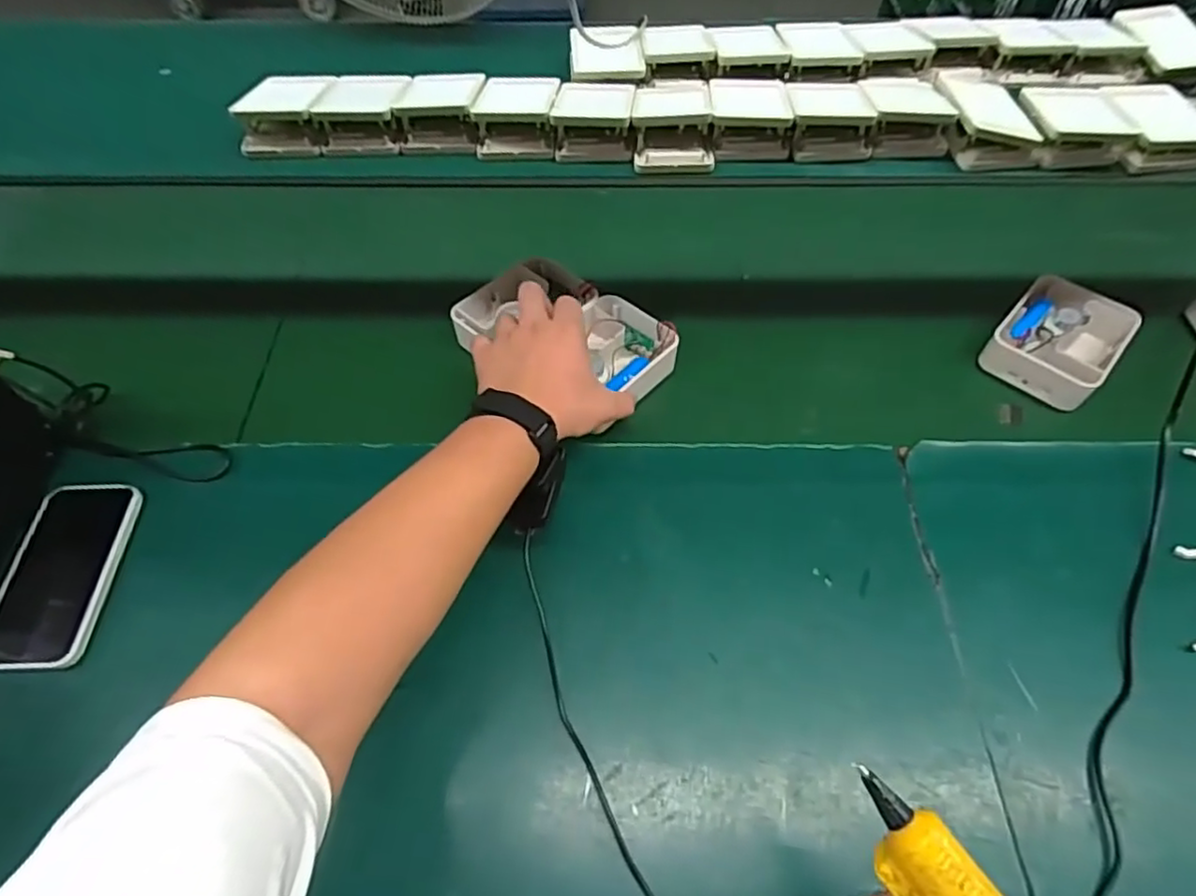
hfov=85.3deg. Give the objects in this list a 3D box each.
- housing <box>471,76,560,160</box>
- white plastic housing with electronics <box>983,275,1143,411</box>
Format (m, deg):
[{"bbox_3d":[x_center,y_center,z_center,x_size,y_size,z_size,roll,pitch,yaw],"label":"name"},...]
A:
[{"bbox_3d":[-0.106,-0.443,0.855,0.103,0.044,0.136,2,56,0],"label":"housing"},{"bbox_3d":[0.451,-0.106,0.634,0.100,0.043,0.130,39,66,23],"label":"white plastic housing with electronics"}]

